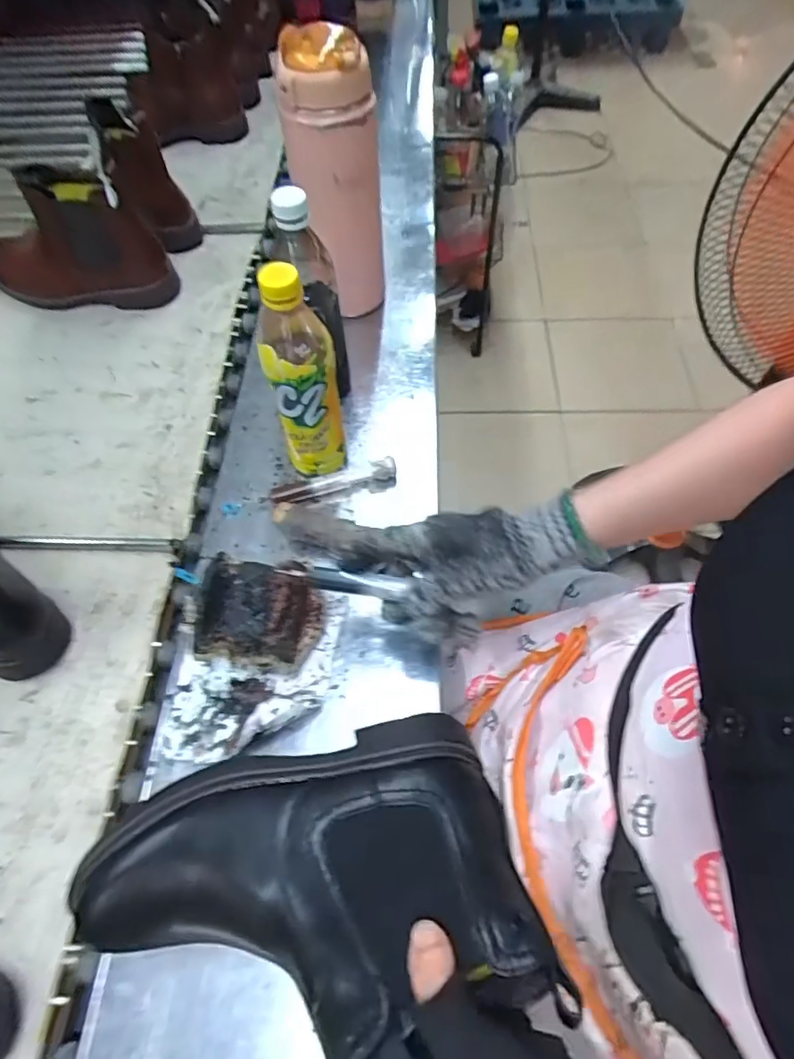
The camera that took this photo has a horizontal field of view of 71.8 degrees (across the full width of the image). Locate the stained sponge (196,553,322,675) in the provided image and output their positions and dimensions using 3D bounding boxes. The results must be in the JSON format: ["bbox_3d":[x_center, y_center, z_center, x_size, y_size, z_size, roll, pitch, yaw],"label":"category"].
[{"bbox_3d":[-0.111,0.072,0.451,0.084,0.087,0.080,5,60,5],"label":"stained sponge"}]

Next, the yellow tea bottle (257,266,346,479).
[{"bbox_3d":[-0.083,-0.132,0.493,0.059,0.218,0.059,-11,60,-4],"label":"yellow tea bottle"}]

